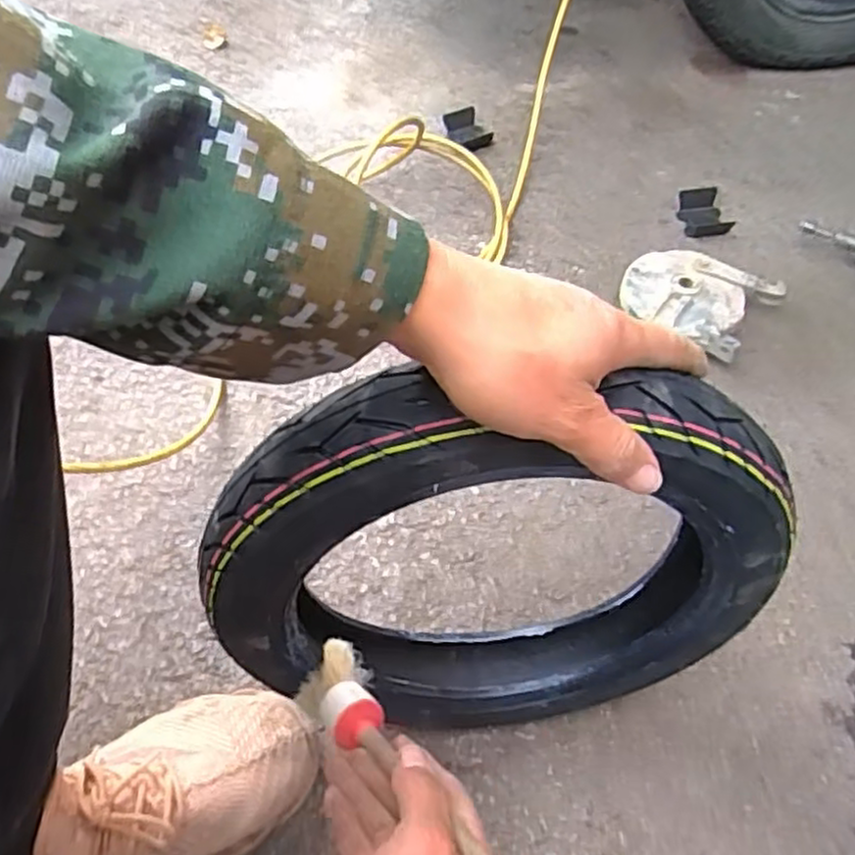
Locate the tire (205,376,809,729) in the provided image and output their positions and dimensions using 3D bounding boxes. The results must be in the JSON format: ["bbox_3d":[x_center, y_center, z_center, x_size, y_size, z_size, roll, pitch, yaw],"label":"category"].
[{"bbox_3d":[0.040,0.100,0.453,0.320,0.327,0.085,-4,56,-1],"label":"tire"}]

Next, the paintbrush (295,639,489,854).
[{"bbox_3d":[-0.011,0.195,0.420,0.045,0.034,0.209,-35,33,-19],"label":"paintbrush"}]

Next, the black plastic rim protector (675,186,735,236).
[{"bbox_3d":[0.338,-0.267,0.906,0.054,0.018,0.076,-9,57,-3],"label":"black plastic rim protector"}]

